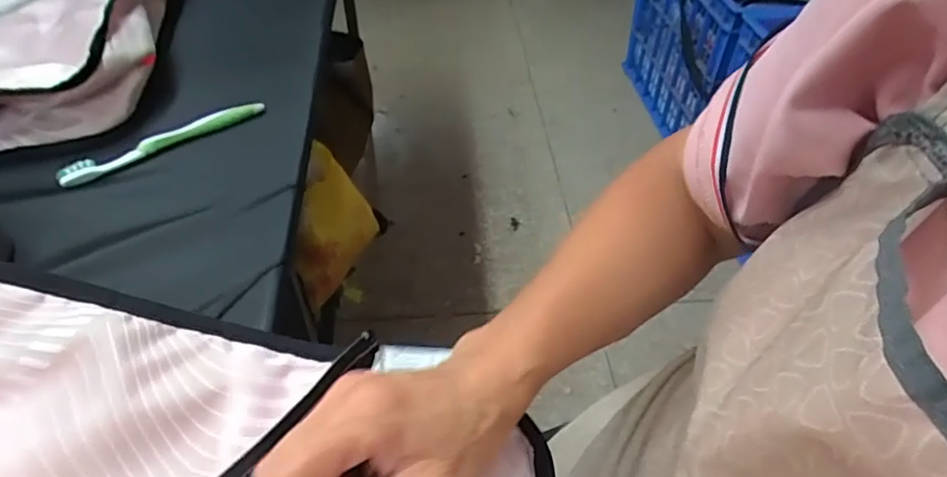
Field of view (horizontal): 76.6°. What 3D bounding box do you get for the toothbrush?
[{"bbox_3d":[-0.285,-0.092,0.563,0.187,0.018,0.022,-31,54,-27],"label":"toothbrush"}]

